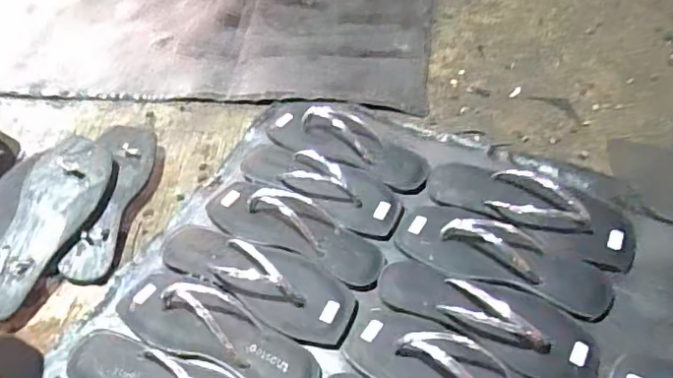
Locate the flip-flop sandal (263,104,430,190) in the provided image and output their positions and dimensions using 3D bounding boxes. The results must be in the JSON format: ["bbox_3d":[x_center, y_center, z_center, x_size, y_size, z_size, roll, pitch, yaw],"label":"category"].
[{"bbox_3d":[0.012,-0.065,0.765,0.249,0.049,0.102,25,59,19],"label":"flip-flop sandal"}]

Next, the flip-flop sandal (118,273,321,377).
[{"bbox_3d":[-0.137,0.148,0.589,0.249,0.041,0.082,24,58,18],"label":"flip-flop sandal"}]

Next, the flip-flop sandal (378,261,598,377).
[{"bbox_3d":[0.164,0.132,0.597,0.237,0.037,0.085,24,58,18],"label":"flip-flop sandal"}]

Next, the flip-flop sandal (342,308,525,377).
[{"bbox_3d":[0.124,0.184,0.558,0.236,0.038,0.082,19,57,15],"label":"flip-flop sandal"}]

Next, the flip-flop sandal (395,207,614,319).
[{"bbox_3d":[0.192,0.079,0.639,0.247,0.033,0.078,19,57,15],"label":"flip-flop sandal"}]

